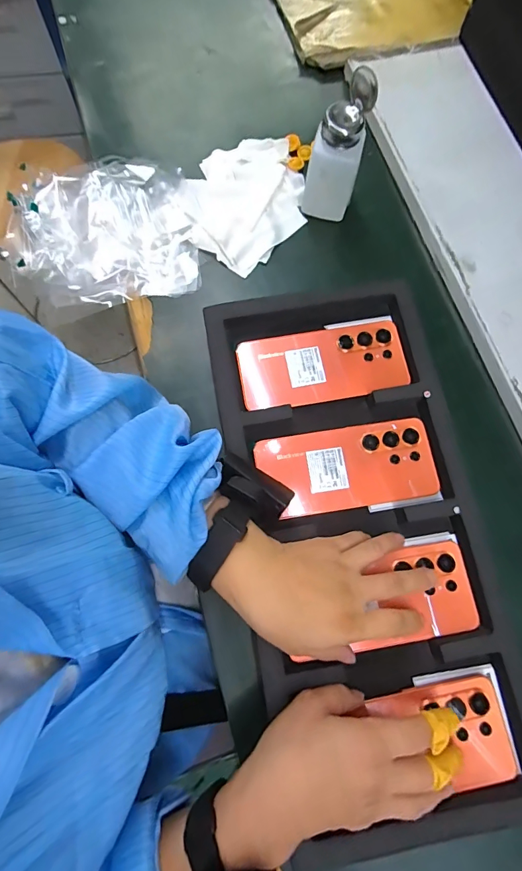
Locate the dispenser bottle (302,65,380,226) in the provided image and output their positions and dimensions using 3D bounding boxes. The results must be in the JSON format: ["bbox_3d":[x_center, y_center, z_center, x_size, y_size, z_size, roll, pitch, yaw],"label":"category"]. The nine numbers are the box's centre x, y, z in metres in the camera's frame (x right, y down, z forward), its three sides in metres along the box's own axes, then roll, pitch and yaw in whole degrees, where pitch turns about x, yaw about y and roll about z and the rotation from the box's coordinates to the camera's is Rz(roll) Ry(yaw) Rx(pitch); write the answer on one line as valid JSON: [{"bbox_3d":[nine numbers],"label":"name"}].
[{"bbox_3d":[0.079,-0.299,0.415,0.055,0.129,0.044,12,75,2],"label":"dispenser bottle"}]

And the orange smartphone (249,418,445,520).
[{"bbox_3d":[0.084,0.031,0.386,0.166,0.007,0.078,-9,75,-3],"label":"orange smartphone"}]

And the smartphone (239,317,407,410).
[{"bbox_3d":[0.063,-0.074,0.408,0.169,0.008,0.078,-10,75,-4],"label":"smartphone"}]

